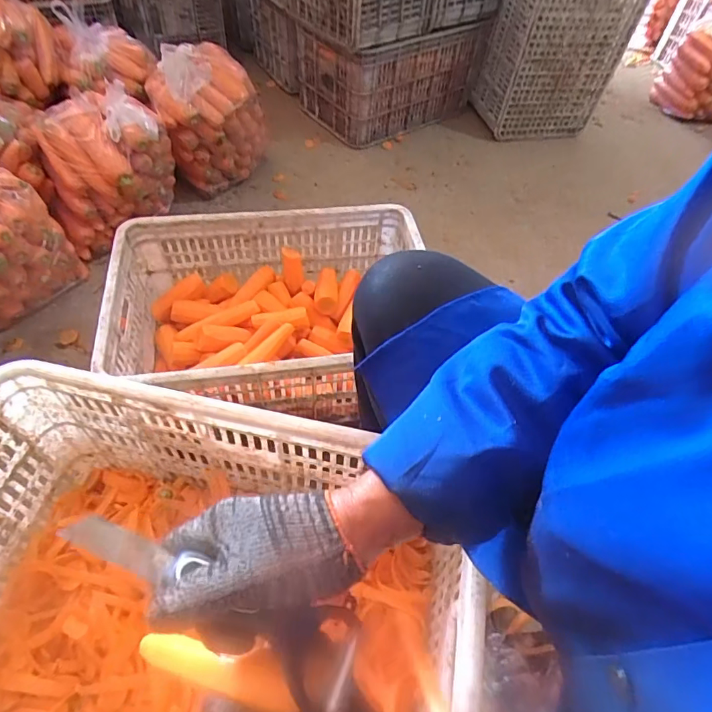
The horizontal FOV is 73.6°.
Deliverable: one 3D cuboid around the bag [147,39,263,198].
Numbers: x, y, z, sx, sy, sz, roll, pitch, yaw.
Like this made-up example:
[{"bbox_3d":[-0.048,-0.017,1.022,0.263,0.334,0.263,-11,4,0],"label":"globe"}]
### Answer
[{"bbox_3d":[-0.371,-0.608,1.218,0.267,0.282,0.197,-9,55,-11],"label":"bag"}]

